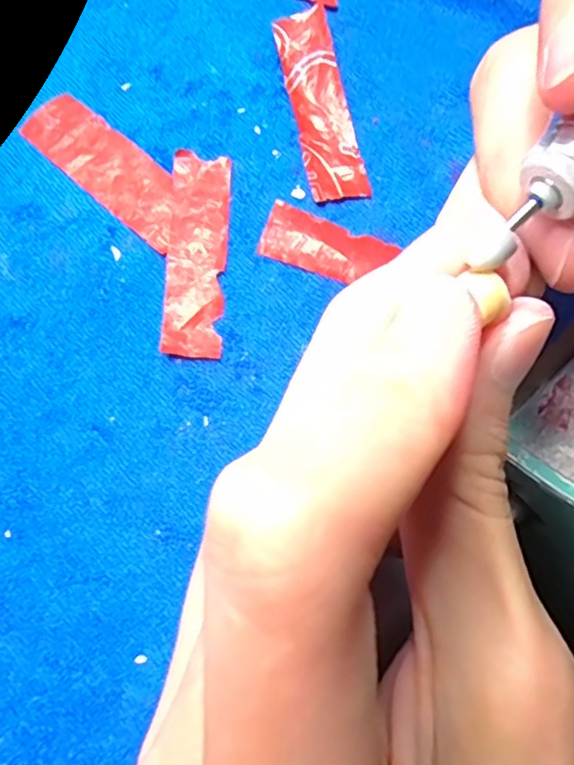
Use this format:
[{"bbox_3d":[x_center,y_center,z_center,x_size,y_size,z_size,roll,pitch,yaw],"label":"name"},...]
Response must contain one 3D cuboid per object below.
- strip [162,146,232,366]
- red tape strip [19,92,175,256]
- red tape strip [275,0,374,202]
[{"bbox_3d":[-0.024,-0.035,0.163,0.015,0.004,0.058,2,75,-6],"label":"strip"},{"bbox_3d":[-0.050,-0.061,0.170,0.057,0.004,0.019,40,79,11],"label":"red tape strip"},{"bbox_3d":[0.010,-0.080,0.173,0.016,0.007,0.058,-12,74,-2],"label":"red tape strip"}]

